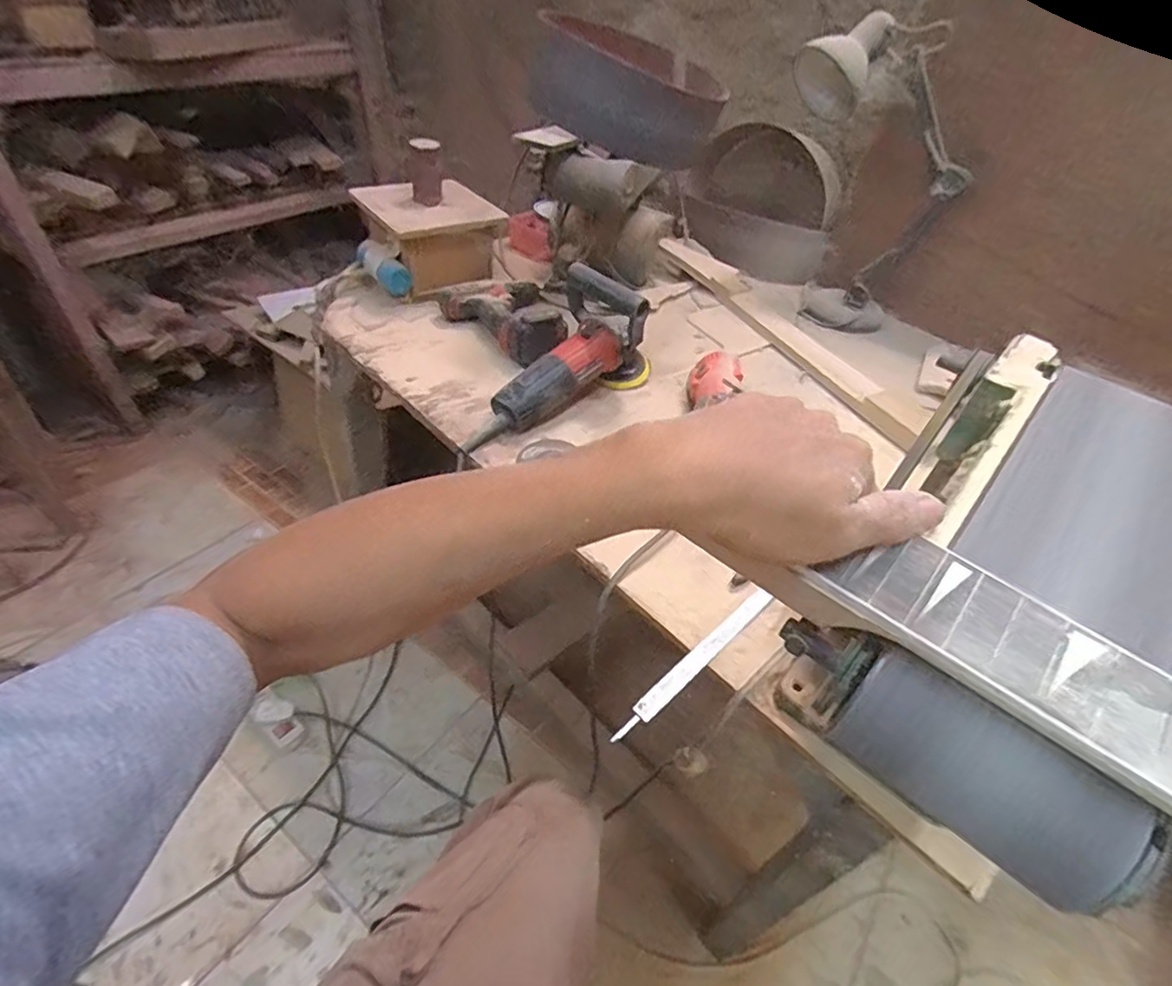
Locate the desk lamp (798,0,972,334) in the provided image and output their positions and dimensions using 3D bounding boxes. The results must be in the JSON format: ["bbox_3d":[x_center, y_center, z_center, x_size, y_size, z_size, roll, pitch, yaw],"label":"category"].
[{"bbox_3d":[0.462,-0.509,0.987,0.291,0.423,0.156,28,47,21],"label":"desk lamp"}]

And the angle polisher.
[{"bbox_3d":[-0.027,-0.174,0.783,0.234,0.152,0.125,-41,58,-16],"label":"angle polisher"}]

